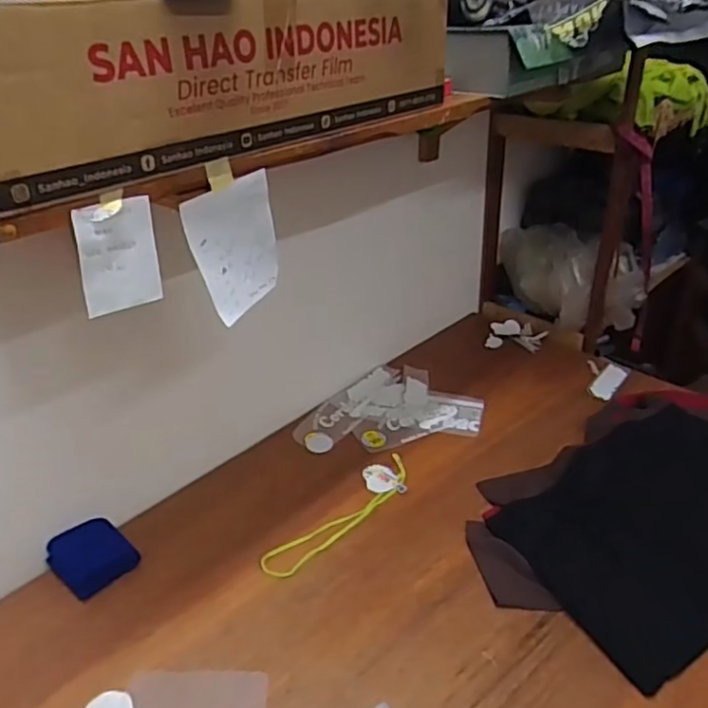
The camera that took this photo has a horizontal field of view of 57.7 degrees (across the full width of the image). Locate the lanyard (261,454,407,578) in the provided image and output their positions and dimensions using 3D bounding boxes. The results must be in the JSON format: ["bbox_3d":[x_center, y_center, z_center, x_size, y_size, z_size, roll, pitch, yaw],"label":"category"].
[{"bbox_3d":[-0.021,0.278,1.145,0.354,0.008,0.091,-28,41,-36],"label":"lanyard"}]

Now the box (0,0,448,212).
[{"bbox_3d":[-0.186,-0.339,0.749,0.265,0.149,0.629,25,41,36],"label":"box"}]

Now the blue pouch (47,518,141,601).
[{"bbox_3d":[-0.430,0.327,1.053,0.118,0.035,0.112,27,41,36],"label":"blue pouch"}]

